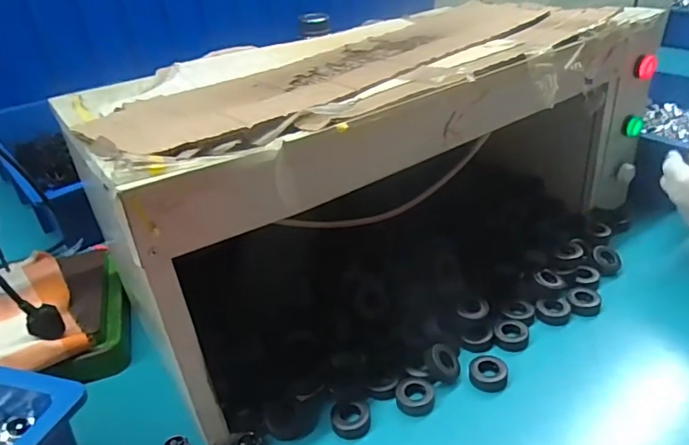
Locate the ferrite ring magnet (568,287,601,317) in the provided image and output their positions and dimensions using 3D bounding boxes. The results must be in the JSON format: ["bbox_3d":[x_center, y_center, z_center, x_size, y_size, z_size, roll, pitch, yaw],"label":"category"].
[{"bbox_3d":[0.276,0.092,0.588,0.035,0.017,0.038,14,36,26],"label":"ferrite ring magnet"}]

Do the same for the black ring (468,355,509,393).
[{"bbox_3d":[0.143,0.150,0.509,0.037,0.017,0.031,1,32,7],"label":"black ring"}]

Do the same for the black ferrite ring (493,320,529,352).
[{"bbox_3d":[0.180,0.122,0.550,0.035,0.013,0.033,6,33,15],"label":"black ferrite ring"}]

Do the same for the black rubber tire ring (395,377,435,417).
[{"bbox_3d":[0.068,0.168,0.493,0.037,0.016,0.032,-5,32,-2],"label":"black rubber tire ring"}]

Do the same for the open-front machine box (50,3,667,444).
[{"bbox_3d":[0.056,-0.088,0.641,0.668,0.257,0.308,-23,37,-29],"label":"open-front machine box"}]

